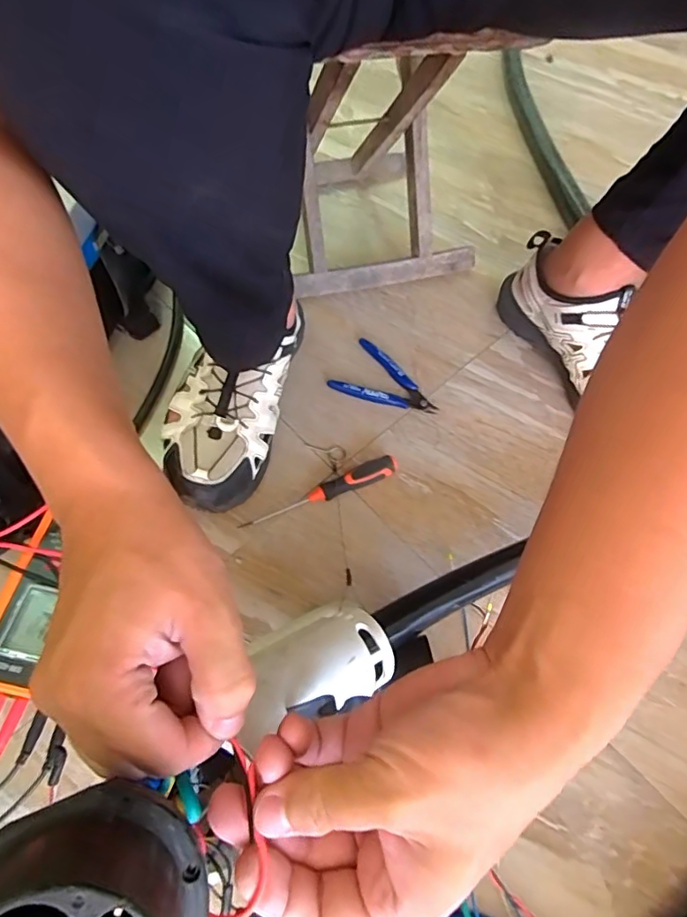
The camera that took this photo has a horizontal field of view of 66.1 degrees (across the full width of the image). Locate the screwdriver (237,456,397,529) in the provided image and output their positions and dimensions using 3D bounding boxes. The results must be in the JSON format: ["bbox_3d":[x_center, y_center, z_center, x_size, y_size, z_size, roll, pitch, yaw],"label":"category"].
[{"bbox_3d":[-0.023,0.036,0.526,0.164,0.021,0.019,-21,66,-14],"label":"screwdriver"}]

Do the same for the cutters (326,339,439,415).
[{"bbox_3d":[0.051,-0.082,0.594,0.118,0.012,0.079,32,65,13],"label":"cutters"}]

